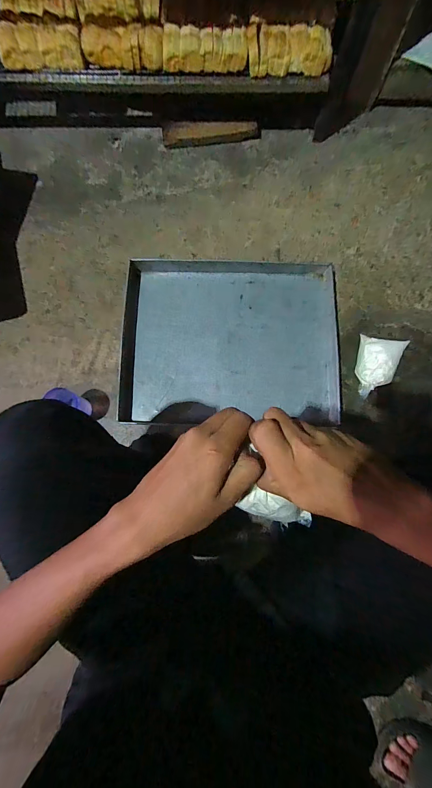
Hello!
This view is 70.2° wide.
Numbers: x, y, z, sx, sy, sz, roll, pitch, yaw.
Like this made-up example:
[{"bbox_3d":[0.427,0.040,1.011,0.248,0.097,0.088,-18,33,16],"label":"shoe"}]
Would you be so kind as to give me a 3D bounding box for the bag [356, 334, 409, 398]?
[{"bbox_3d":[0.390,-0.066,0.751,0.097,0.054,0.150,19,81,3],"label":"bag"}]

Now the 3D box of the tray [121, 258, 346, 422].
[{"bbox_3d":[0.038,-0.141,0.769,0.525,0.038,0.426,0,80,0],"label":"tray"}]

